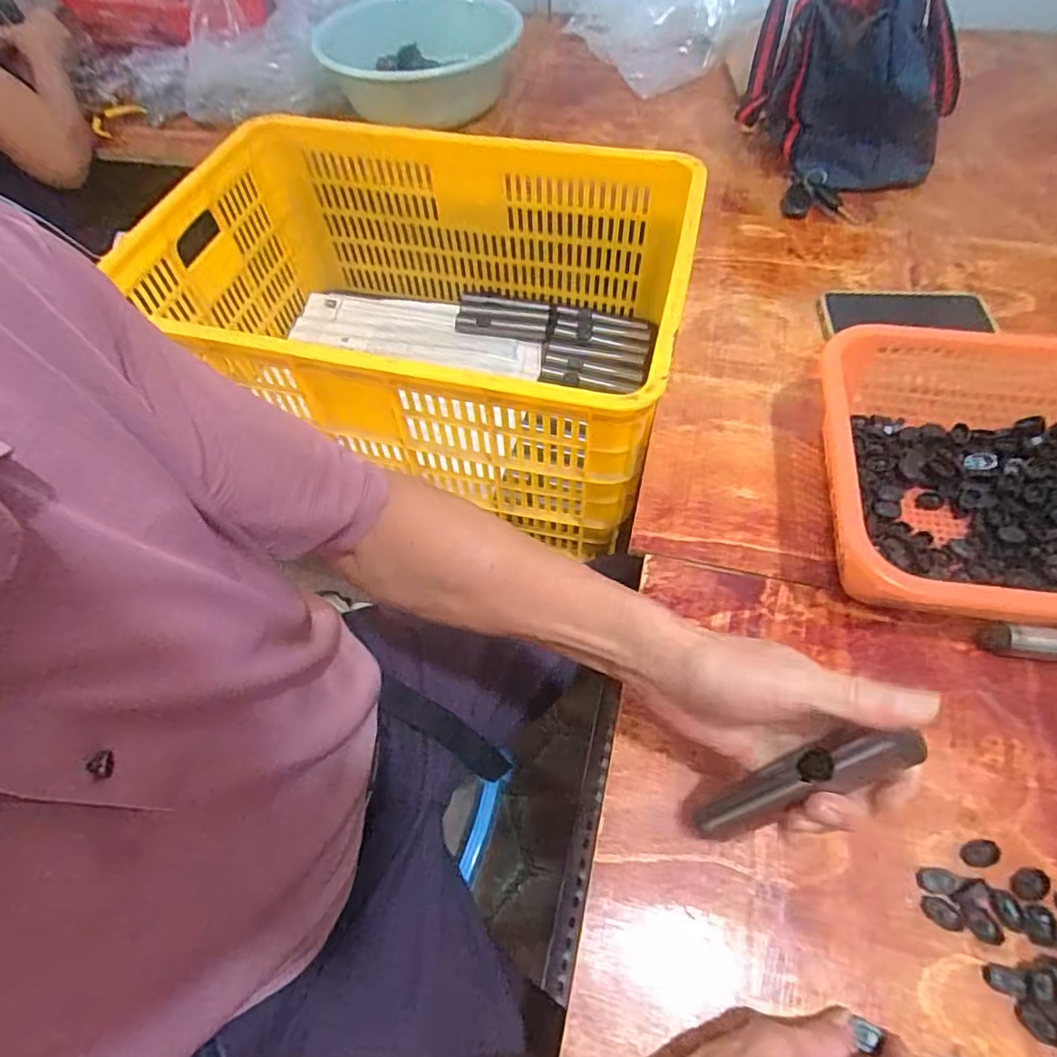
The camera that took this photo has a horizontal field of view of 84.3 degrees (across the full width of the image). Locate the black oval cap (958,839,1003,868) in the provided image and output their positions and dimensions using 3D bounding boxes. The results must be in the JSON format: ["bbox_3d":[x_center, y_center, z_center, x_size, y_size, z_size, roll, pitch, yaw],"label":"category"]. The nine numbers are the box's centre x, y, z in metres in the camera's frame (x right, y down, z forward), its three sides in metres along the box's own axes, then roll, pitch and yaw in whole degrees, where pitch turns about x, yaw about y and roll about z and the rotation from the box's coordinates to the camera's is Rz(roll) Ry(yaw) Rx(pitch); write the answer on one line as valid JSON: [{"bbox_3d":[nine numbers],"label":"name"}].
[{"bbox_3d":[0.297,0.213,0.383,0.027,0.004,0.015,-7,60,-1],"label":"black oval cap"}]

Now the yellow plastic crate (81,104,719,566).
[{"bbox_3d":[-0.133,-0.264,0.742,0.609,0.254,0.405,12,60,10],"label":"yellow plastic crate"}]

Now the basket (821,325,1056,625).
[{"bbox_3d":[0.408,-0.029,0.464,0.334,0.090,0.254,7,61,7],"label":"basket"}]

